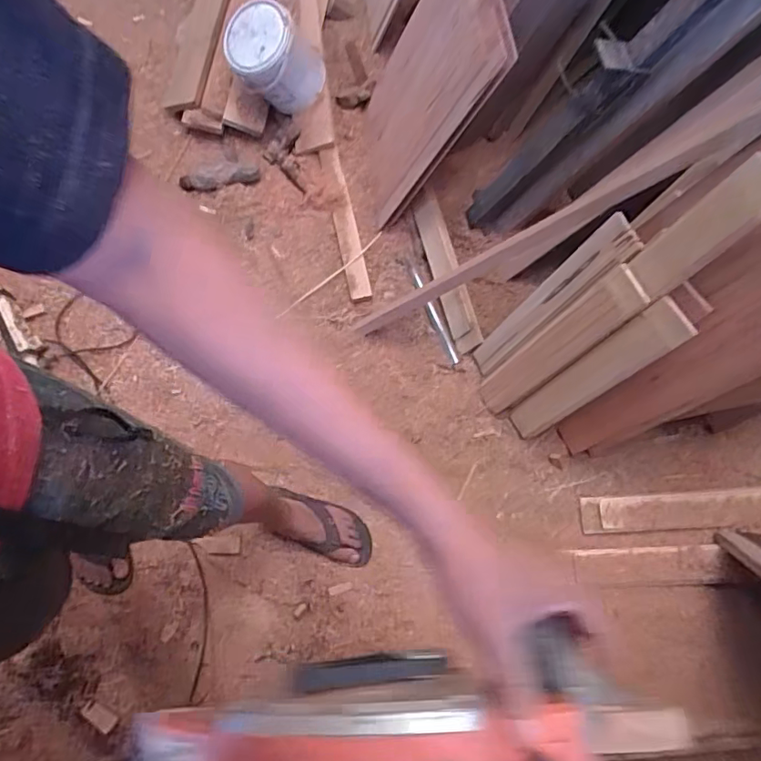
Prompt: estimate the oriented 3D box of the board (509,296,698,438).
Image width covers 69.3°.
[{"bbox_3d":[0.393,0.000,1.037,0.031,0.433,0.067,-23,73,-33],"label":"board"}]

